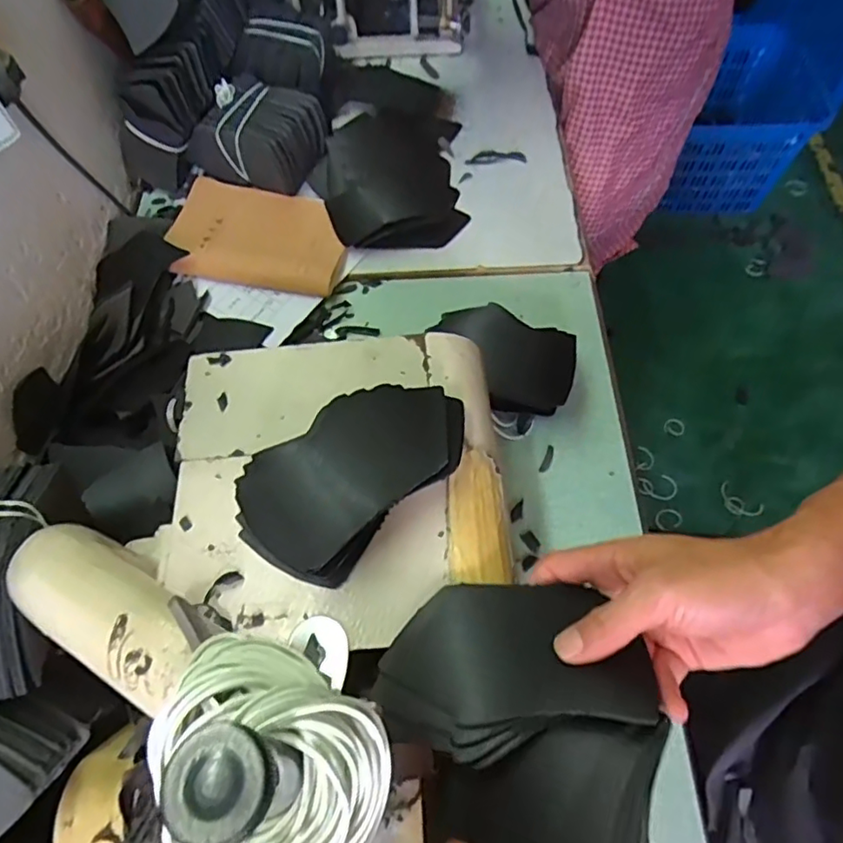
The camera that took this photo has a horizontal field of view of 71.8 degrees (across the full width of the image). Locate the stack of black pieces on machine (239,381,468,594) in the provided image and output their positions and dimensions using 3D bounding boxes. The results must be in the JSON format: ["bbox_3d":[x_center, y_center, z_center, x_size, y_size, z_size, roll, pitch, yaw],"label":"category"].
[{"bbox_3d":[-0.042,0.030,0.376,0.154,0.036,0.089,-39,68,-18],"label":"stack of black pieces on machine"}]

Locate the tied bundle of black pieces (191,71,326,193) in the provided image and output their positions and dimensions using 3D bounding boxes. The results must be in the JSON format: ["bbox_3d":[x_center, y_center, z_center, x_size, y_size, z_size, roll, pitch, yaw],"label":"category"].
[{"bbox_3d":[-0.196,-0.349,0.699,0.147,0.070,0.109,20,64,11],"label":"tied bundle of black pieces"}]

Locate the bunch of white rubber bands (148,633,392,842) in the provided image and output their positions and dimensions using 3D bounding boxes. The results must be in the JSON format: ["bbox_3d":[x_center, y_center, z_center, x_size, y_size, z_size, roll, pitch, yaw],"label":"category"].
[{"bbox_3d":[-0.045,0.093,0.160,0.069,0.032,0.055,19,64,11],"label":"bunch of white rubber bands"}]

